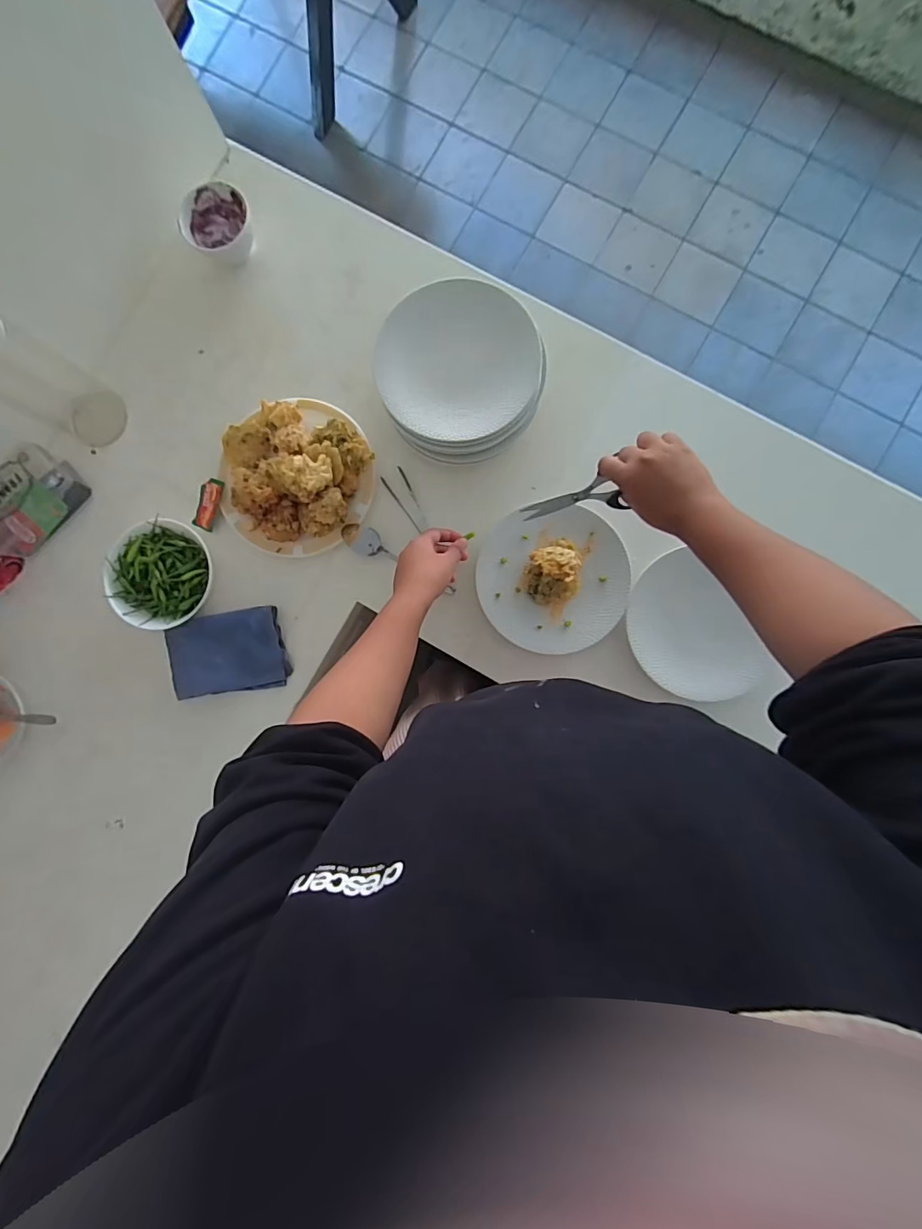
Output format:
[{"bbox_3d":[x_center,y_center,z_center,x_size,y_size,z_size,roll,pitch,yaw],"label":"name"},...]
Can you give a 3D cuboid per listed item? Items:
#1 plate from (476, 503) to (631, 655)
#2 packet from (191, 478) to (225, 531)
[{"bbox_3d":[0.125,-0.046,0.644,0.196,0.047,0.188,0,88,3],"label":"plate"},{"bbox_3d":[-0.362,-0.159,0.688,0.039,0.007,0.071,22,100,18],"label":"packet"}]

